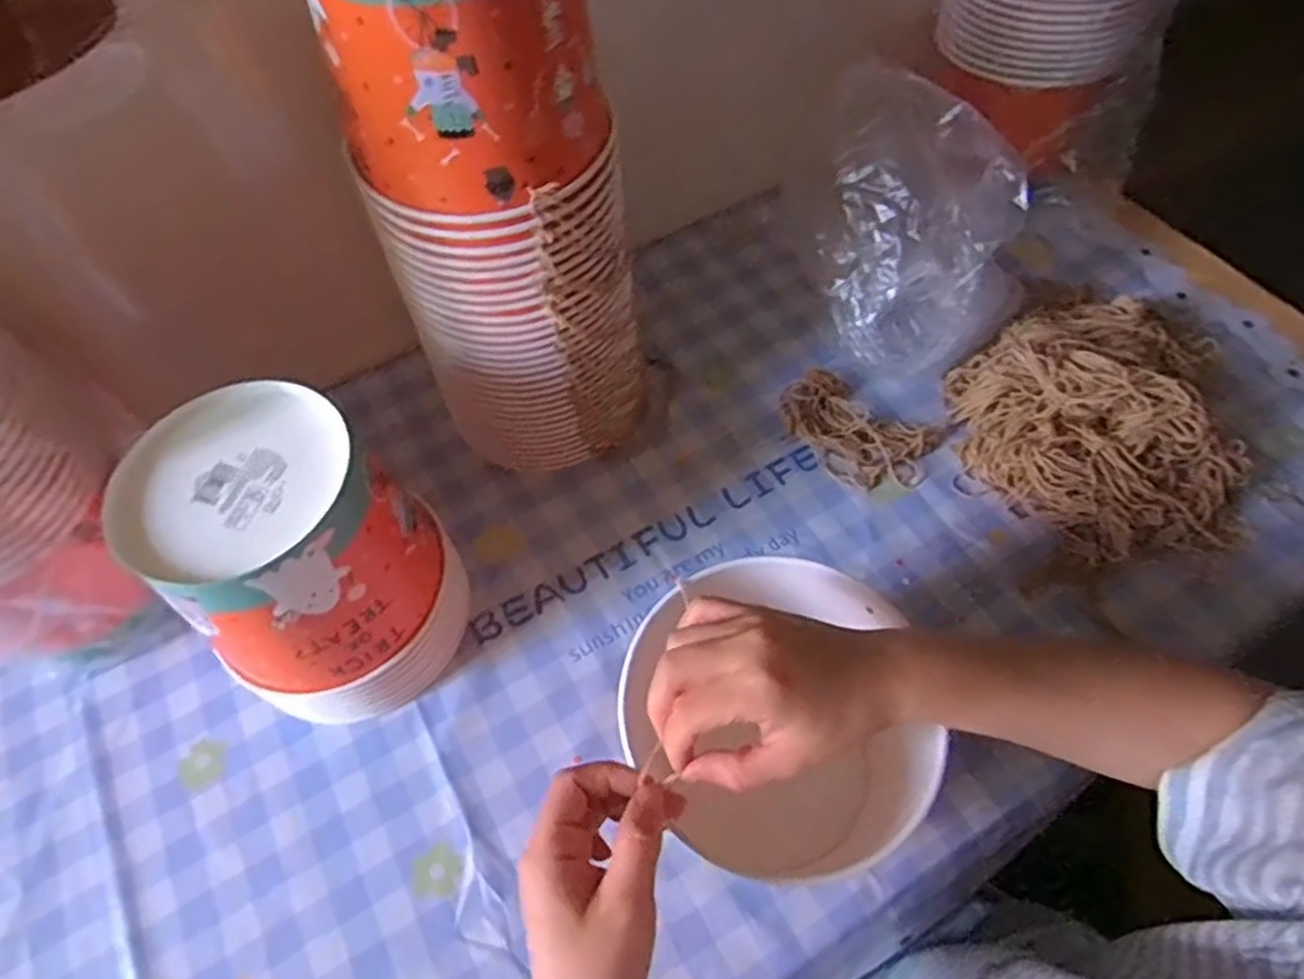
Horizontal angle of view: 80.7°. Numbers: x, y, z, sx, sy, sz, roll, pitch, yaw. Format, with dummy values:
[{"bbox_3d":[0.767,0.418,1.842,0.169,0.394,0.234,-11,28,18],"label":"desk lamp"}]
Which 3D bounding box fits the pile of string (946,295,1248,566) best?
[{"bbox_3d":[0.350,-0.065,0.593,0.212,0.065,0.248,-3,57,2],"label":"pile of string"}]

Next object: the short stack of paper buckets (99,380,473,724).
[{"bbox_3d":[-0.213,0.045,0.493,0.133,0.187,0.136,-41,64,-20],"label":"short stack of paper buckets"}]

